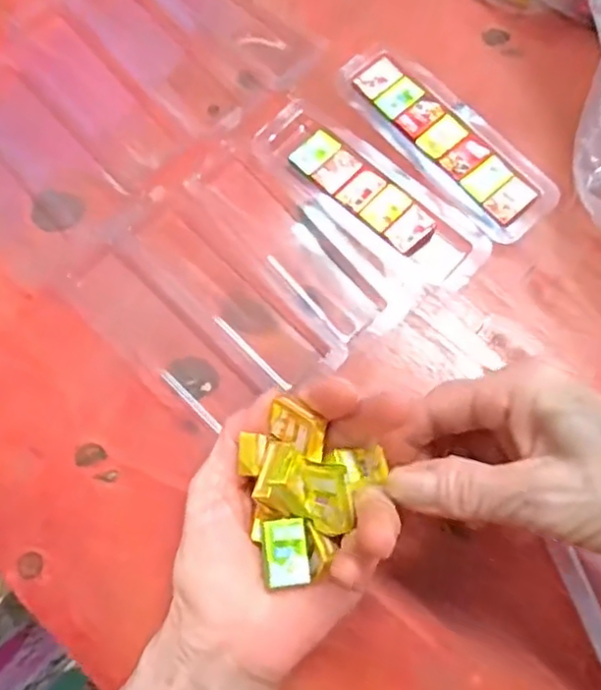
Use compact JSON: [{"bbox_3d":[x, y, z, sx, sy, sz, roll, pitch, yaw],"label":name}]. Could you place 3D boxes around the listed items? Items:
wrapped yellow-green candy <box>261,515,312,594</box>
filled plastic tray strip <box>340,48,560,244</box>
[{"bbox_3d":[-0.005,0.080,0.242,0.016,0.006,0.024,-7,74,0],"label":"wrapped yellow-green candy"},{"bbox_3d":[0.077,-0.112,0.346,0.049,0.008,0.135,-41,77,-10],"label":"filled plastic tray strip"}]

